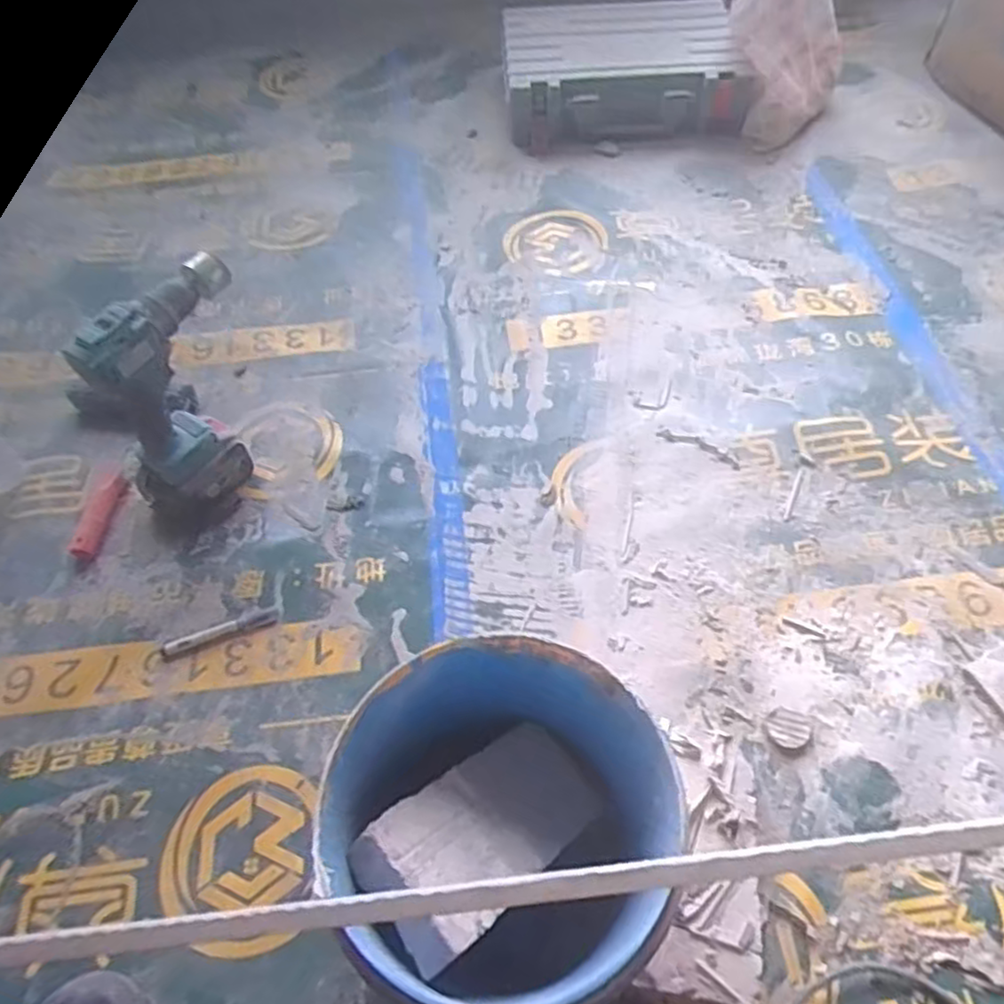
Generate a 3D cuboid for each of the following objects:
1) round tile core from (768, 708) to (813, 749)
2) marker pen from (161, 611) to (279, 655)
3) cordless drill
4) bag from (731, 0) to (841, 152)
[{"bbox_3d":[0.288,0.227,0.709,0.042,0.006,0.037,14,59,12],"label":"round tile core"},{"bbox_3d":[-0.314,0.145,0.794,0.123,0.013,0.016,-16,57,-22],"label":"marker pen"},{"bbox_3d":[-0.364,-0.139,0.809,0.100,0.245,0.201,11,58,10],"label":"cordless drill"},{"bbox_3d":[0.513,-0.814,1.248,0.172,0.246,0.282,26,62,19],"label":"bag"}]

